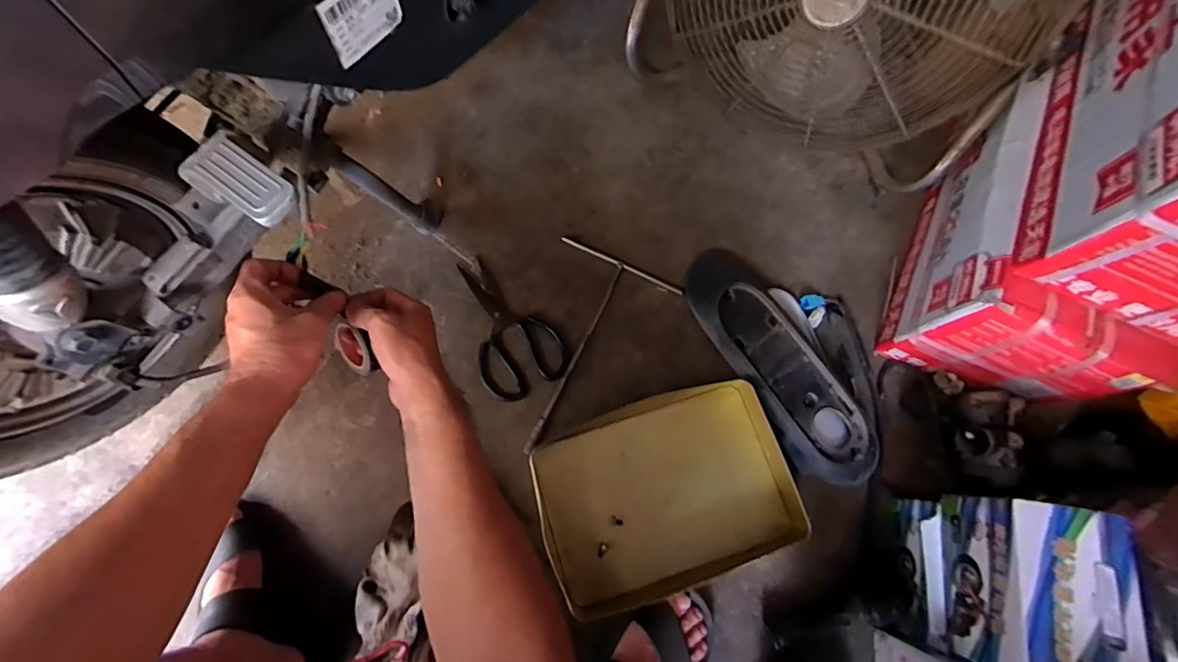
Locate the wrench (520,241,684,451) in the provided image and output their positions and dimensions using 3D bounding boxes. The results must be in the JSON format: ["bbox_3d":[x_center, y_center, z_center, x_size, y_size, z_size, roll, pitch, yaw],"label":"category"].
[{"bbox_3d":[-0.016,0.028,0.704,0.189,0.012,0.308,25,75,5],"label":"wrench"}]

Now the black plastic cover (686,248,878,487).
[{"bbox_3d":[0.259,0.042,0.689,0.117,0.046,0.358,-27,77,-9],"label":"black plastic cover"}]

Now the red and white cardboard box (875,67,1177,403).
[{"bbox_3d":[0.583,-0.106,0.654,0.212,0.200,0.349,26,75,5],"label":"red and white cardboard box"}]

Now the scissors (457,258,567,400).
[{"bbox_3d":[-0.123,-0.009,0.714,0.119,0.008,0.213,-27,77,-9],"label":"scissors"}]

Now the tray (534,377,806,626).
[{"bbox_3d":[0.101,0.204,0.631,0.323,0.055,0.231,-14,75,-6],"label":"tray"}]

